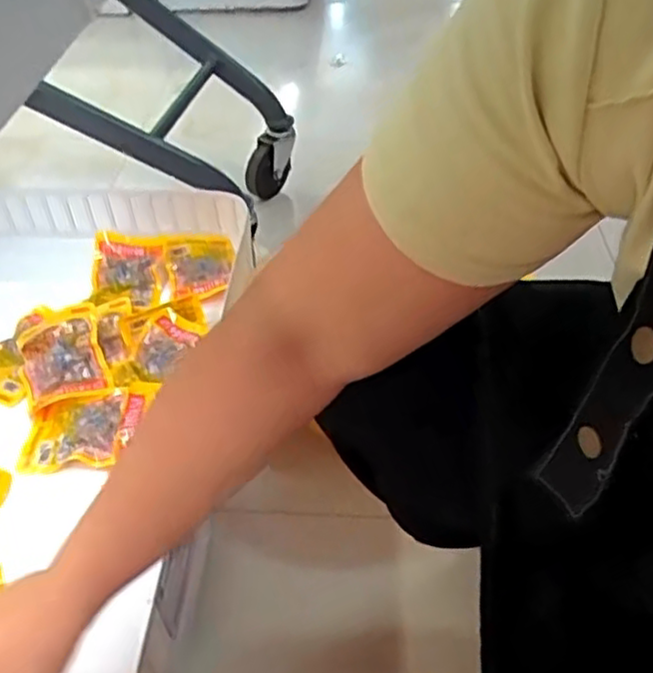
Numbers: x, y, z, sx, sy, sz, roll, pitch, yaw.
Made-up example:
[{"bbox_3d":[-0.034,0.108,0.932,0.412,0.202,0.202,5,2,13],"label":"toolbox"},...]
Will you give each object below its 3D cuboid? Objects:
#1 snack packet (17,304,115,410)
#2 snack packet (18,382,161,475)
[{"bbox_3d":[-0.266,0.020,0.709,0.078,0.022,0.108,-21,64,-6],"label":"snack packet"},{"bbox_3d":[-0.221,0.085,0.653,0.118,0.025,0.077,-5,41,0],"label":"snack packet"}]

